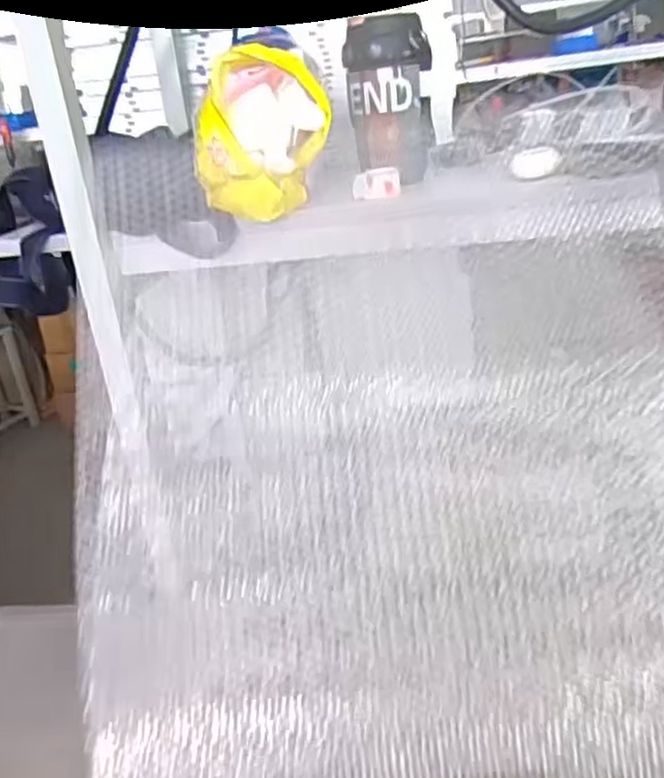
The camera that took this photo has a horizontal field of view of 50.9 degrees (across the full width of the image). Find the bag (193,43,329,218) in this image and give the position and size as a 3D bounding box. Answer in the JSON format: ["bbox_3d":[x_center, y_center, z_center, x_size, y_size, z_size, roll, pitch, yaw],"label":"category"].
[{"bbox_3d":[-0.065,-0.232,0.633,0.115,0.133,0.057,-11,24,-9],"label":"bag"}]

